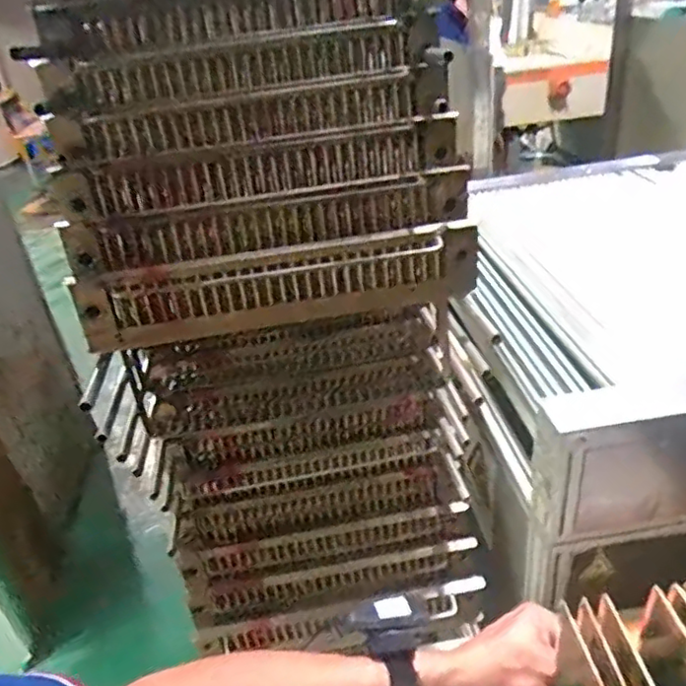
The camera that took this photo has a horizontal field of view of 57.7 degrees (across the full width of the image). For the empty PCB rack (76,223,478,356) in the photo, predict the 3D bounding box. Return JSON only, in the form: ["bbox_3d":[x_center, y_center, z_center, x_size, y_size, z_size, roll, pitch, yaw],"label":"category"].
[{"bbox_3d":[-0.058,-0.052,0.638,0.403,0.087,0.033,-10,33,-7],"label":"empty PCB rack"}]

